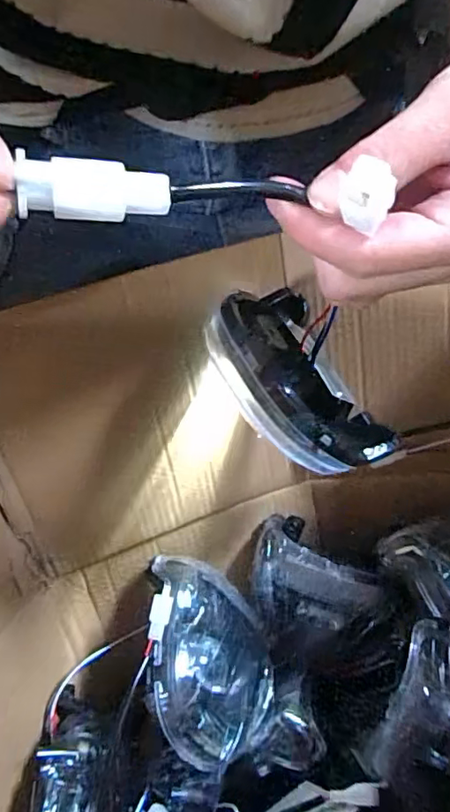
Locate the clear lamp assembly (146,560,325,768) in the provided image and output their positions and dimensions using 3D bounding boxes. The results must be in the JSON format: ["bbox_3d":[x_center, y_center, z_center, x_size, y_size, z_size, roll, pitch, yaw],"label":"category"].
[{"bbox_3d":[-0.002,0.200,0.417,0.092,0.089,0.188,-28,79,-8],"label":"clear lamp assembly"}]

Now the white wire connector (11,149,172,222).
[{"bbox_3d":[-0.033,-0.055,0.142,0.038,0.006,0.013,-3,76,-19],"label":"white wire connector"}]

